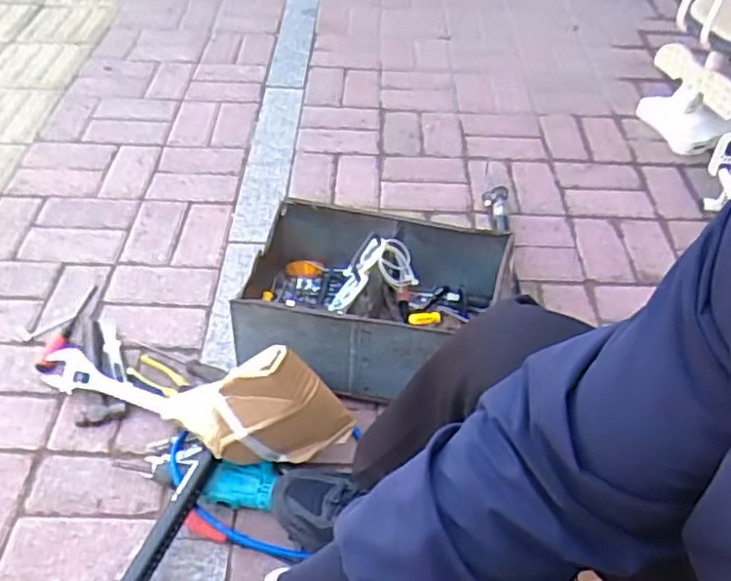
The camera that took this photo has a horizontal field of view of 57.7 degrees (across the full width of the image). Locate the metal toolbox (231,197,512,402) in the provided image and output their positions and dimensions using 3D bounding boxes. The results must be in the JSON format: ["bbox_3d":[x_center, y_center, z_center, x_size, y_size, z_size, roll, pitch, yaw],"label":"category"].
[{"bbox_3d":[0.006,0.023,1.089,0.404,0.194,0.289,8,47,4],"label":"metal toolbox"}]

